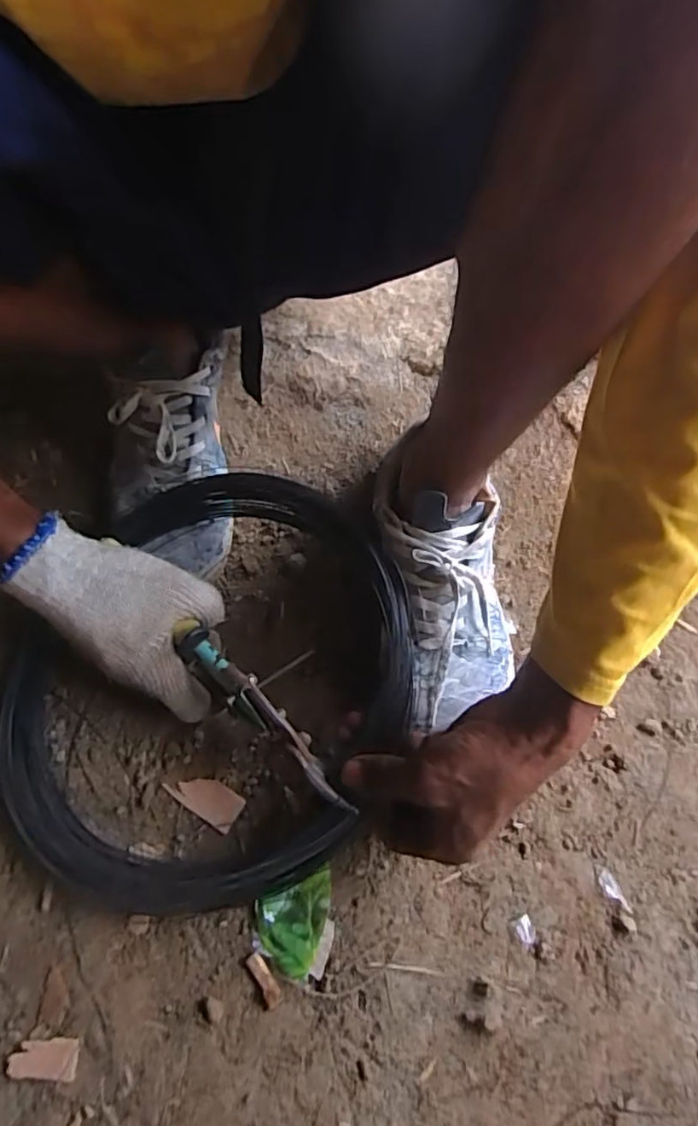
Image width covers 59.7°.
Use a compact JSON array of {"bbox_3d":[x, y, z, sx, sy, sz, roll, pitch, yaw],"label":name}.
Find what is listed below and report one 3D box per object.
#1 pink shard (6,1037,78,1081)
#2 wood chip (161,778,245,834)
[{"bbox_3d":[-0.184,0.298,0.366,0.040,0.005,0.019,3,56,-1],"label":"pink shard"},{"bbox_3d":[-0.106,0.171,0.447,0.056,0.004,0.027,28,59,14],"label":"wood chip"}]

